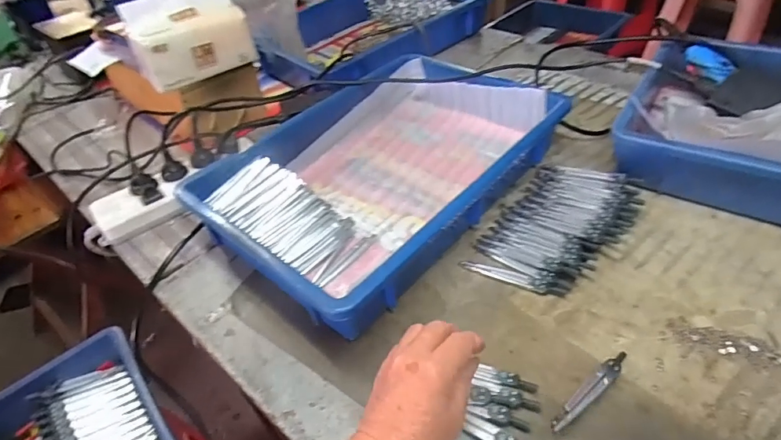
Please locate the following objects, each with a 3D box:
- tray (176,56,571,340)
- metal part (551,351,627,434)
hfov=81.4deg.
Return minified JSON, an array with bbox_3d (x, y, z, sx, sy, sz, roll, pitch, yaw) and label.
[{"bbox_3d":[-0.005,-0.067,0.582,0.413,0.081,0.292,-37,51,-28],"label":"tray"},{"bbox_3d":[0.168,0.142,0.381,0.109,0.021,0.014,-32,48,-24],"label":"metal part"}]

